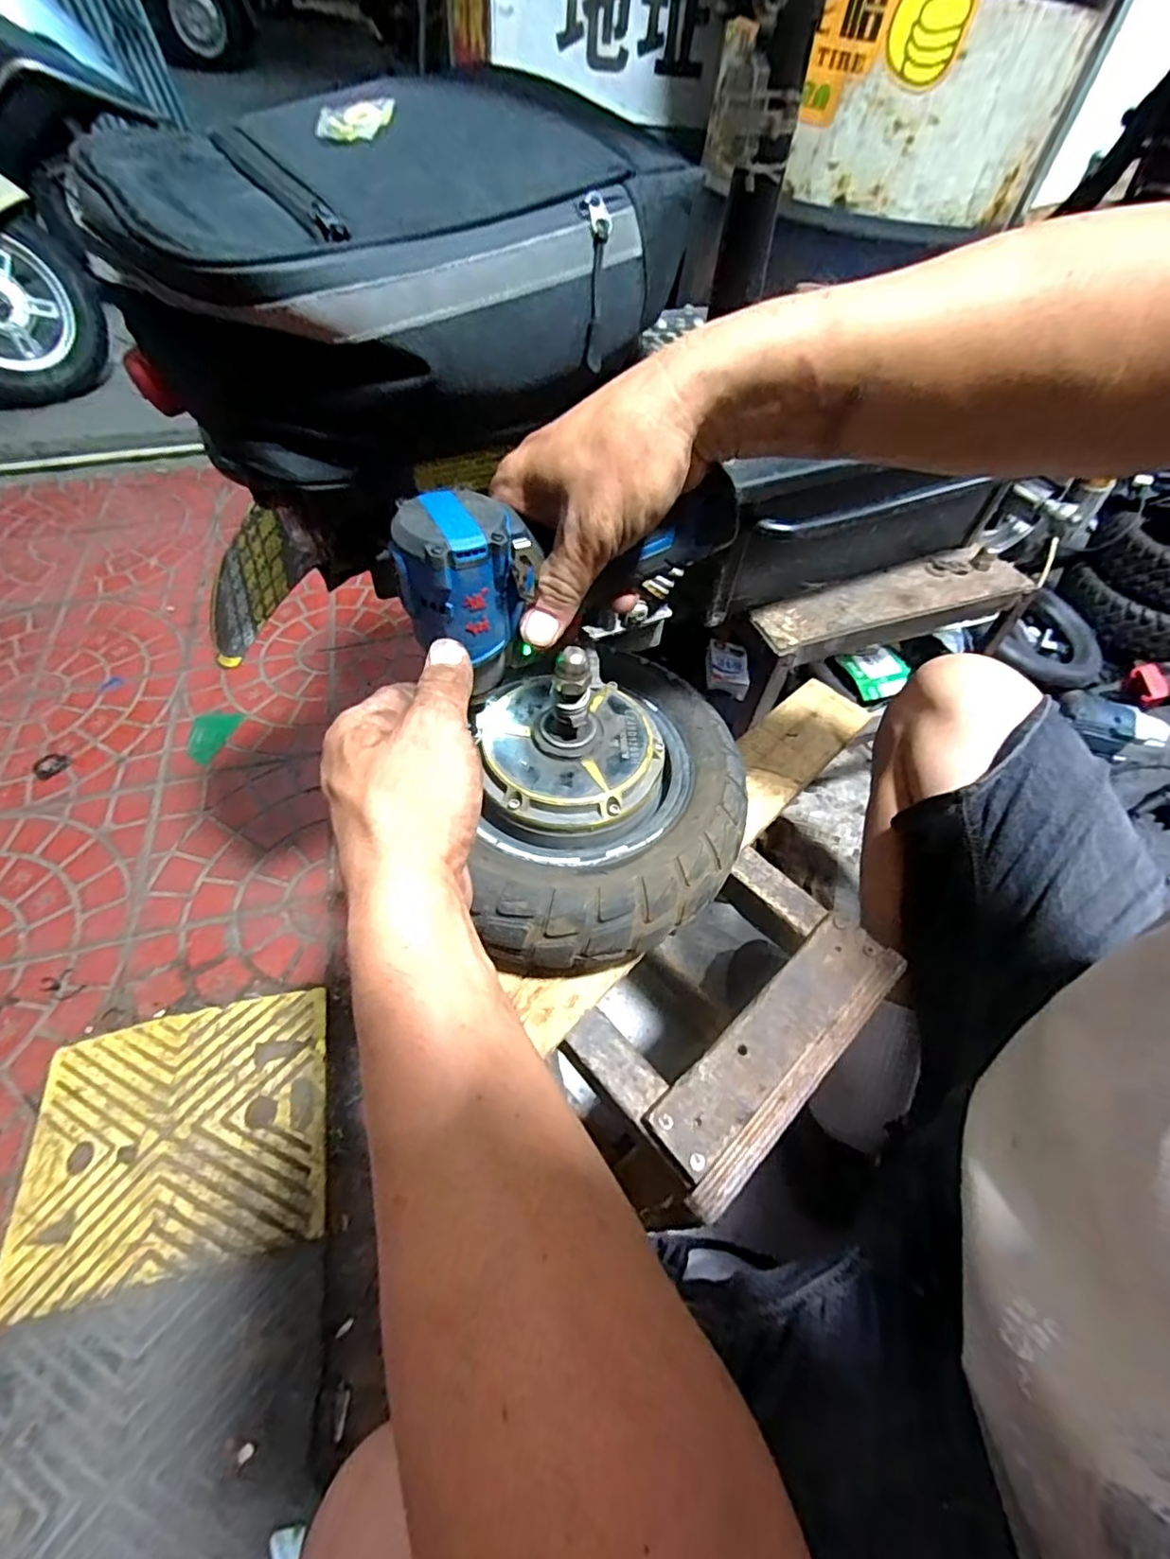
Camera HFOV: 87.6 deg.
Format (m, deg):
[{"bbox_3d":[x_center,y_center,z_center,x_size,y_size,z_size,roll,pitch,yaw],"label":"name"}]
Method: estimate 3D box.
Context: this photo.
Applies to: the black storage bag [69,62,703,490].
[{"bbox_3d":[-0.089,-0.273,0.330,0.279,0.134,0.183,-26,60,-25],"label":"black storage bag"}]

